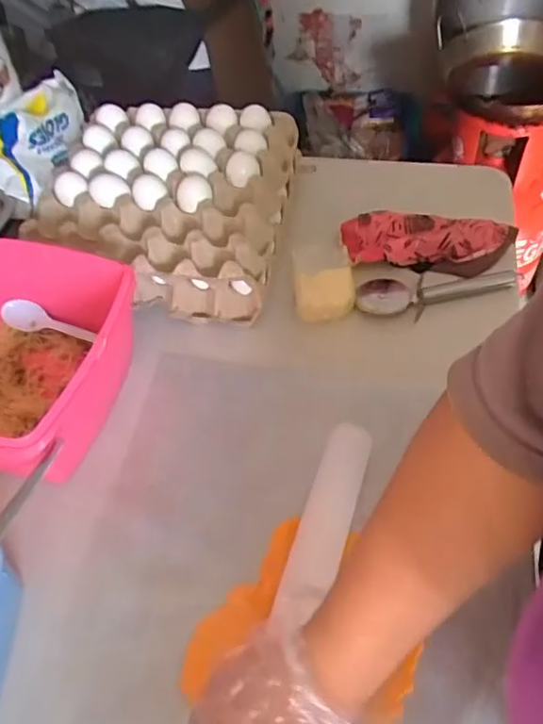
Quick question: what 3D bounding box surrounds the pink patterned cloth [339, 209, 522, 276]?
[{"bbox_3d":[0.178,-0.144,0.675,0.189,0.030,0.083,6,53,10],"label":"pink patterned cloth"}]

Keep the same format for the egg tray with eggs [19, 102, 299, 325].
[{"bbox_3d":[-0.119,-0.190,0.688,0.259,0.093,0.269,6,53,9],"label":"egg tray with eggs"}]

